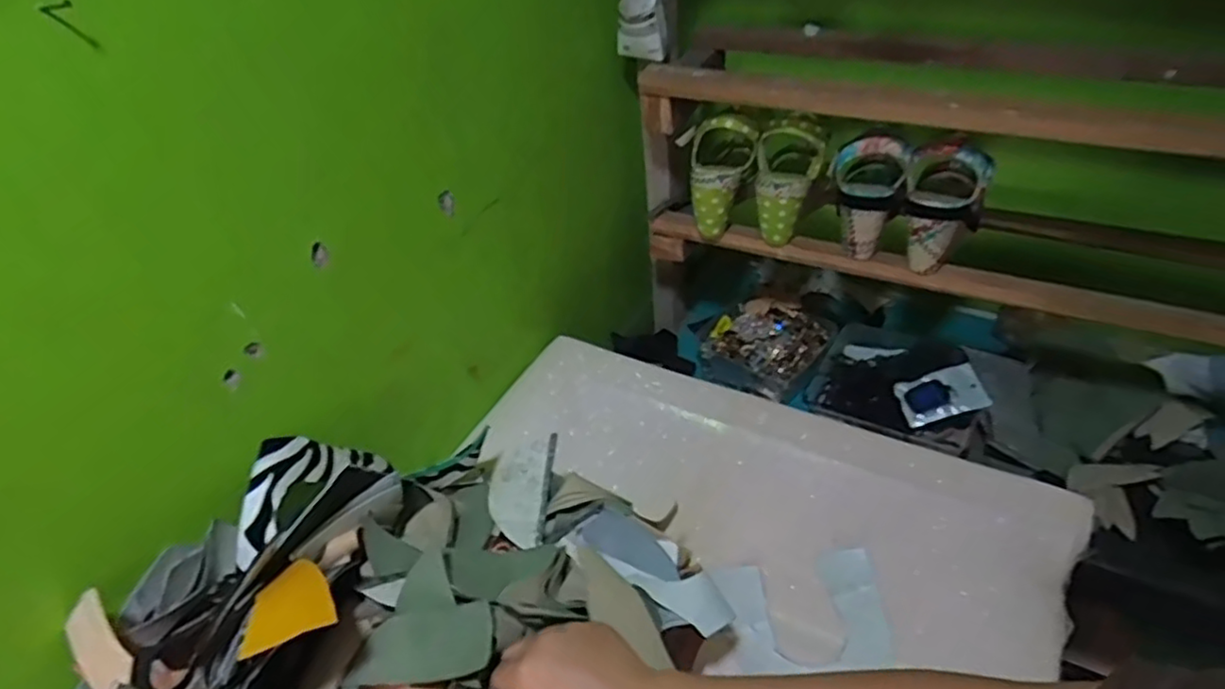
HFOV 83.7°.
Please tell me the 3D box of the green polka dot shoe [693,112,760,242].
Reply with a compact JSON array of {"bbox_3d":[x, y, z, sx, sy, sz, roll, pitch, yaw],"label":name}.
[{"bbox_3d":[0.136,-0.209,0.850,0.079,0.136,0.077,4,41,11],"label":"green polka dot shoe"}]

